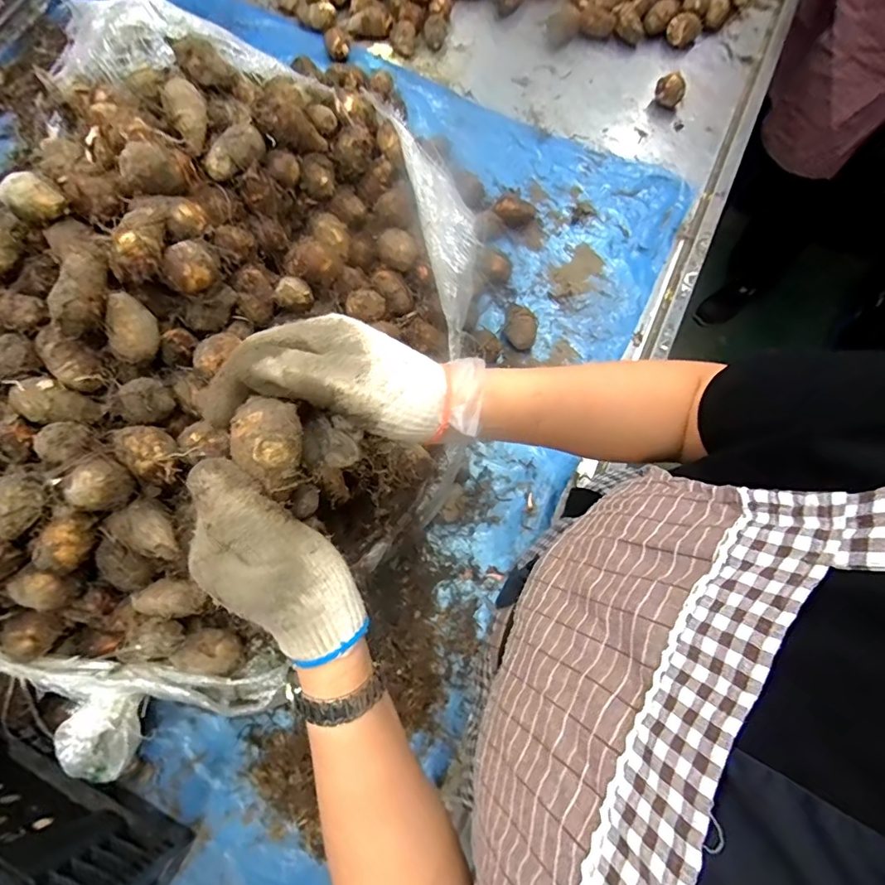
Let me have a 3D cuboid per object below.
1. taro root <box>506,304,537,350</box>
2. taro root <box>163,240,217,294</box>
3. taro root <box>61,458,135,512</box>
[{"bbox_3d":[0.100,-0.146,0.622,0.038,0.037,0.055,14,76,2],"label":"taro root"},{"bbox_3d":[-0.197,-0.137,0.383,0.031,0.030,0.035,44,79,9],"label":"taro root"},{"bbox_3d":[-0.250,0.031,0.357,0.034,0.029,0.037,0,76,-1],"label":"taro root"}]

